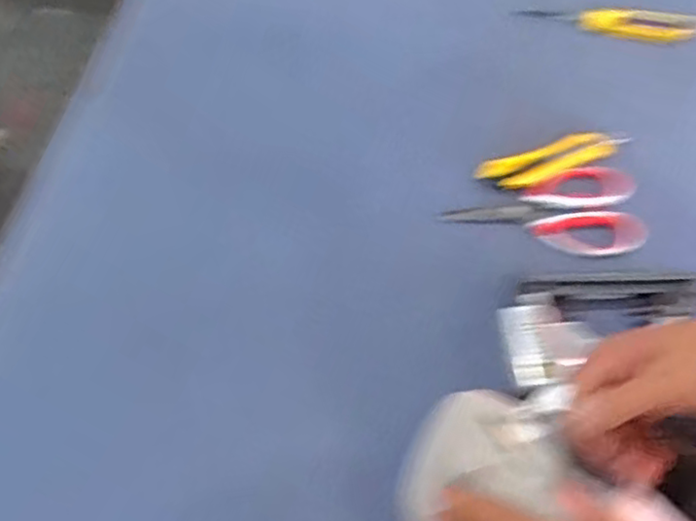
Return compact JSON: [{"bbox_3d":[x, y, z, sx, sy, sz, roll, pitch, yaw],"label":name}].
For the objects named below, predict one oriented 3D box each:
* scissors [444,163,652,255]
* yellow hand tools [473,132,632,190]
[{"bbox_3d":[0.206,-0.056,0.709,0.199,0.016,0.109,3,60,1],"label":"scissors"},{"bbox_3d":[0.220,-0.110,0.731,0.165,0.017,0.042,-19,62,-11],"label":"yellow hand tools"}]

